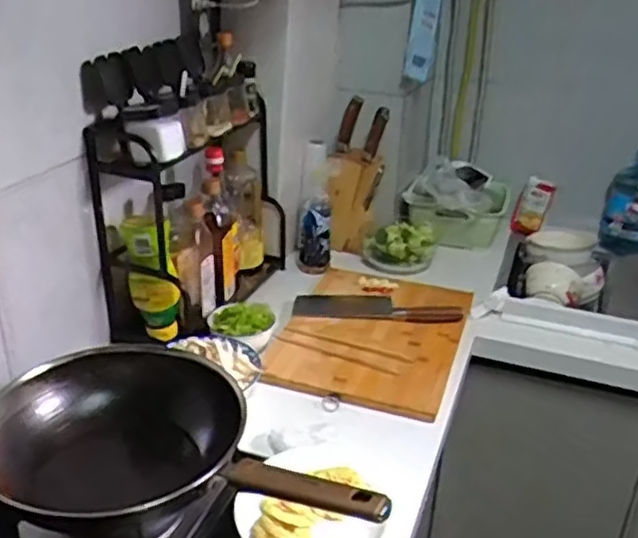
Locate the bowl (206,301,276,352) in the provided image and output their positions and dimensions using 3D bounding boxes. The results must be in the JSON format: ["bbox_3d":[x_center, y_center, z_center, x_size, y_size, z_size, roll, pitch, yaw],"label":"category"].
[{"bbox_3d":[-0.131,0.106,1.174,0.109,0.071,0.091,3,27,3],"label":"bowl"}]

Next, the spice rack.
[{"bbox_3d":[-0.229,-0.122,1.244,0.199,0.375,0.369,10,28,15],"label":"spice rack"}]

